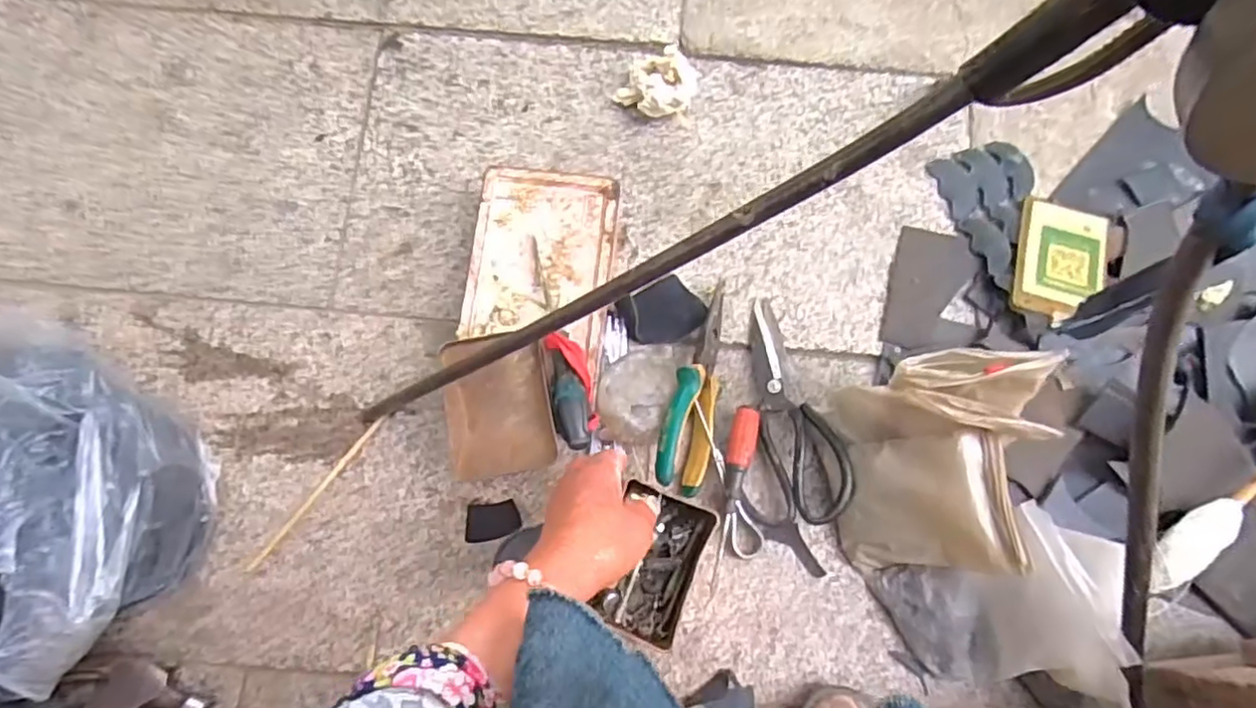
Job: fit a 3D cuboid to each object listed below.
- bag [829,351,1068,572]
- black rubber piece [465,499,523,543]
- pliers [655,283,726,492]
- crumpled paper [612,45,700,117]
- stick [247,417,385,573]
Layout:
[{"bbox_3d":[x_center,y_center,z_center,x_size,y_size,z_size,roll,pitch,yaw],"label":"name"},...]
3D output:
[{"bbox_3d":[0.240,0.087,0.496,0.123,0.134,0.153,-2,78,-2],"label":"bag"},{"bbox_3d":[-0.114,0.142,0.544,0.046,0.004,0.031,-8,72,-2],"label":"black rubber piece"},{"bbox_3d":[0.064,0.024,0.551,0.047,0.048,0.184,16,78,2],"label":"pliers"},{"bbox_3d":[0.027,-0.258,0.615,0.071,0.044,0.060,23,78,4],"label":"crumpled paper"},{"bbox_3d":[-0.265,0.118,0.548,0.008,0.004,0.159,38,80,7],"label":"stick"}]

